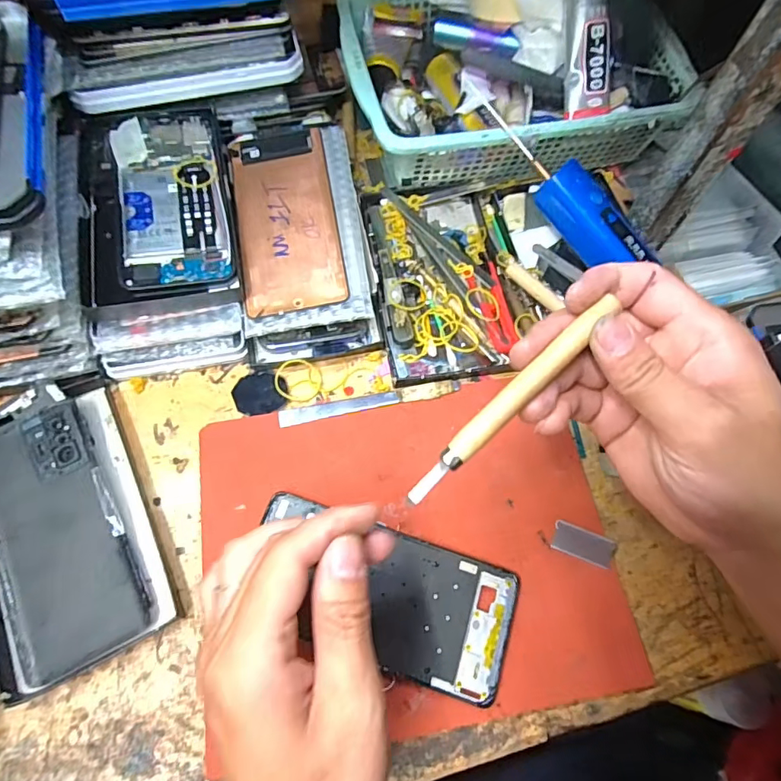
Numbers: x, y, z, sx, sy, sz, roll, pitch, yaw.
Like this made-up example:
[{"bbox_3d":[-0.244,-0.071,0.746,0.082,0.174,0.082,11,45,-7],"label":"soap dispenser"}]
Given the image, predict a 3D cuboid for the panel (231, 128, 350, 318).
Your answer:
[{"bbox_3d":[-0.075,-0.127,0.363,0.070,0.005,0.152,-9,73,-3],"label":"panel"}]

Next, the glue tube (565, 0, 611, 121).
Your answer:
[{"bbox_3d":[0.146,-0.267,0.370,0.031,0.018,0.115,-11,109,-7],"label":"glue tube"}]

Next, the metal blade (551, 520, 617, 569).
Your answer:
[{"bbox_3d":[0.123,0.098,0.318,0.039,0.004,0.019,20,75,4],"label":"metal blade"}]

